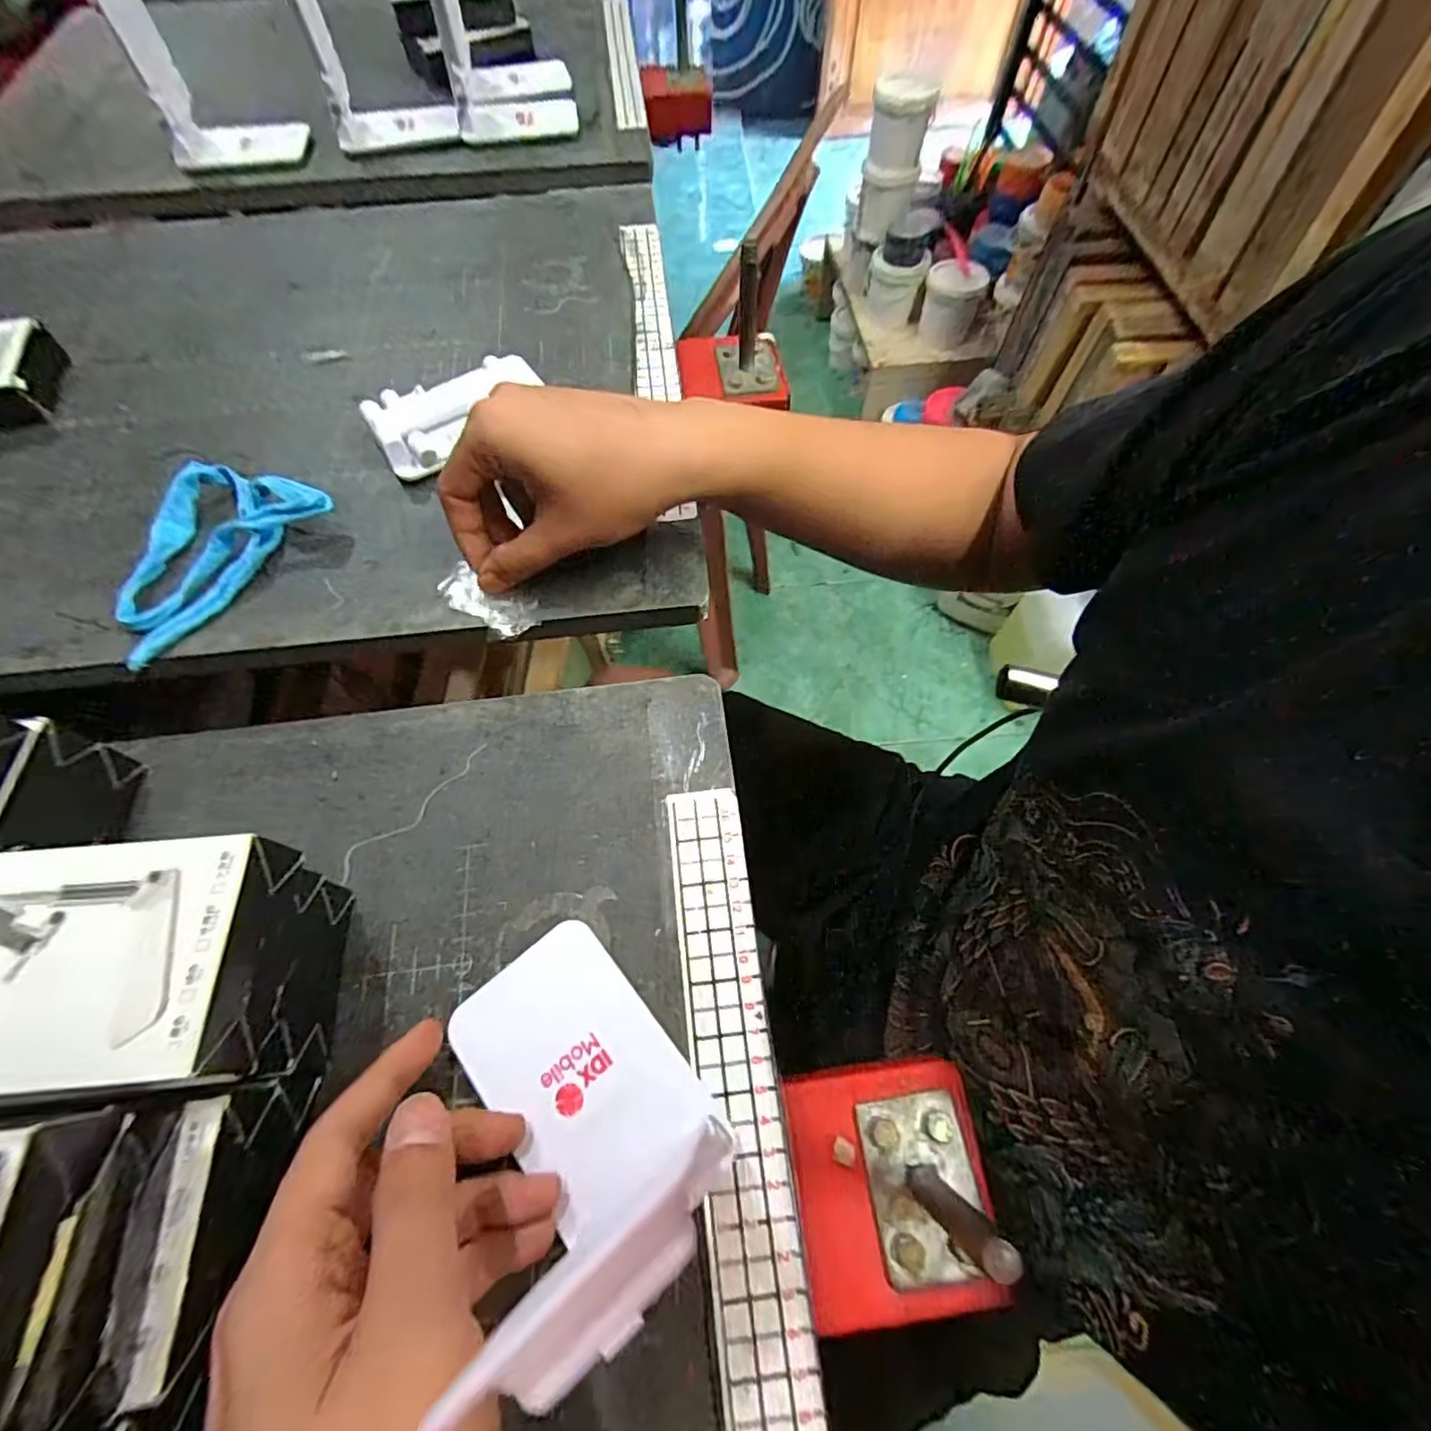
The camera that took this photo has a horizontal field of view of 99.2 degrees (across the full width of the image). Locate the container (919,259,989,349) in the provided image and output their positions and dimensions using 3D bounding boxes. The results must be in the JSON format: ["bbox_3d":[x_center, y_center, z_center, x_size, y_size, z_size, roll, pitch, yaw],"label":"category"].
[{"bbox_3d":[0.516,-0.898,1.339,0.119,0.113,0.133,15,65,8],"label":"container"}]

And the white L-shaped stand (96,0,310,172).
[{"bbox_3d":[-0.435,-0.554,0.518,0.107,0.114,0.072,-8,64,-3],"label":"white L-shaped stand"}]

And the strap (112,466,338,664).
[{"bbox_3d":[-0.292,-0.097,0.342,0.082,0.027,0.124,33,69,16],"label":"strap"}]

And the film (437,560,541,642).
[{"bbox_3d":[-0.125,-0.061,0.334,0.061,0.007,0.029,27,67,11],"label":"film"}]

